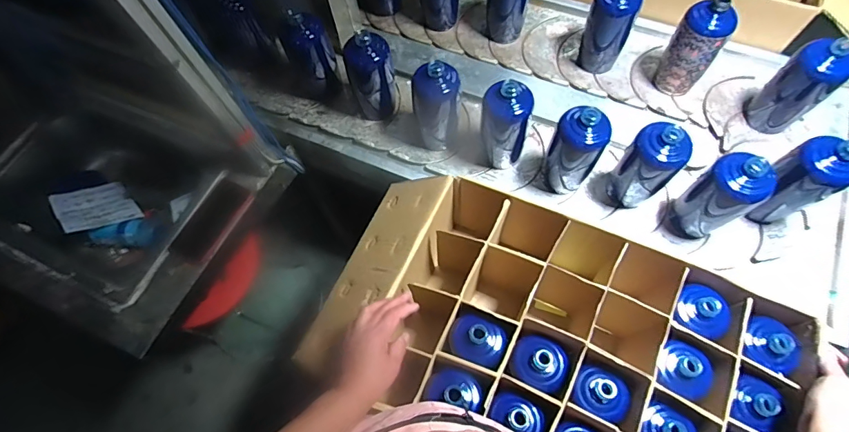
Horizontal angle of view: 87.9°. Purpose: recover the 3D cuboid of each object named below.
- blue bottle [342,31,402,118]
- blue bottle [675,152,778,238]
[{"bbox_3d":[-0.096,-0.261,0.816,0.091,0.180,0.068,-7,67,-3],"label":"blue bottle"},{"bbox_3d":[0.471,-0.032,0.695,0.075,0.182,0.085,-34,71,-13],"label":"blue bottle"}]

